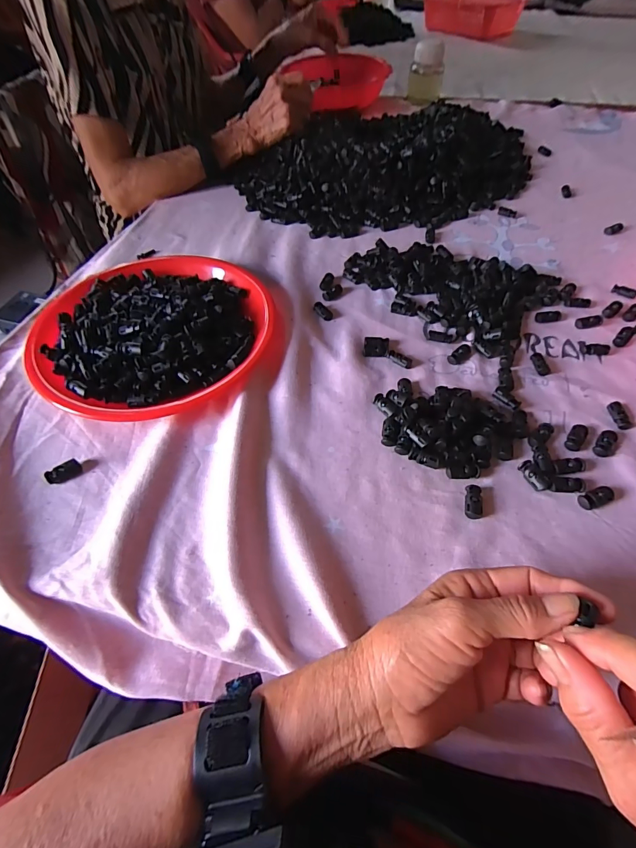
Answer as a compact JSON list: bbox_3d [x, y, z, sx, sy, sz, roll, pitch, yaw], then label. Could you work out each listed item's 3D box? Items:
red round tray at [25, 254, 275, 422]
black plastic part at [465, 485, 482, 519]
[{"bbox_3d":[-0.183,-0.113,0.435,0.250,0.038,0.250,-1,57,1],"label":"red round tray"},{"bbox_3d":[0.130,0.065,0.325,0.014,0.007,0.029,10,58,8],"label":"black plastic part"}]

